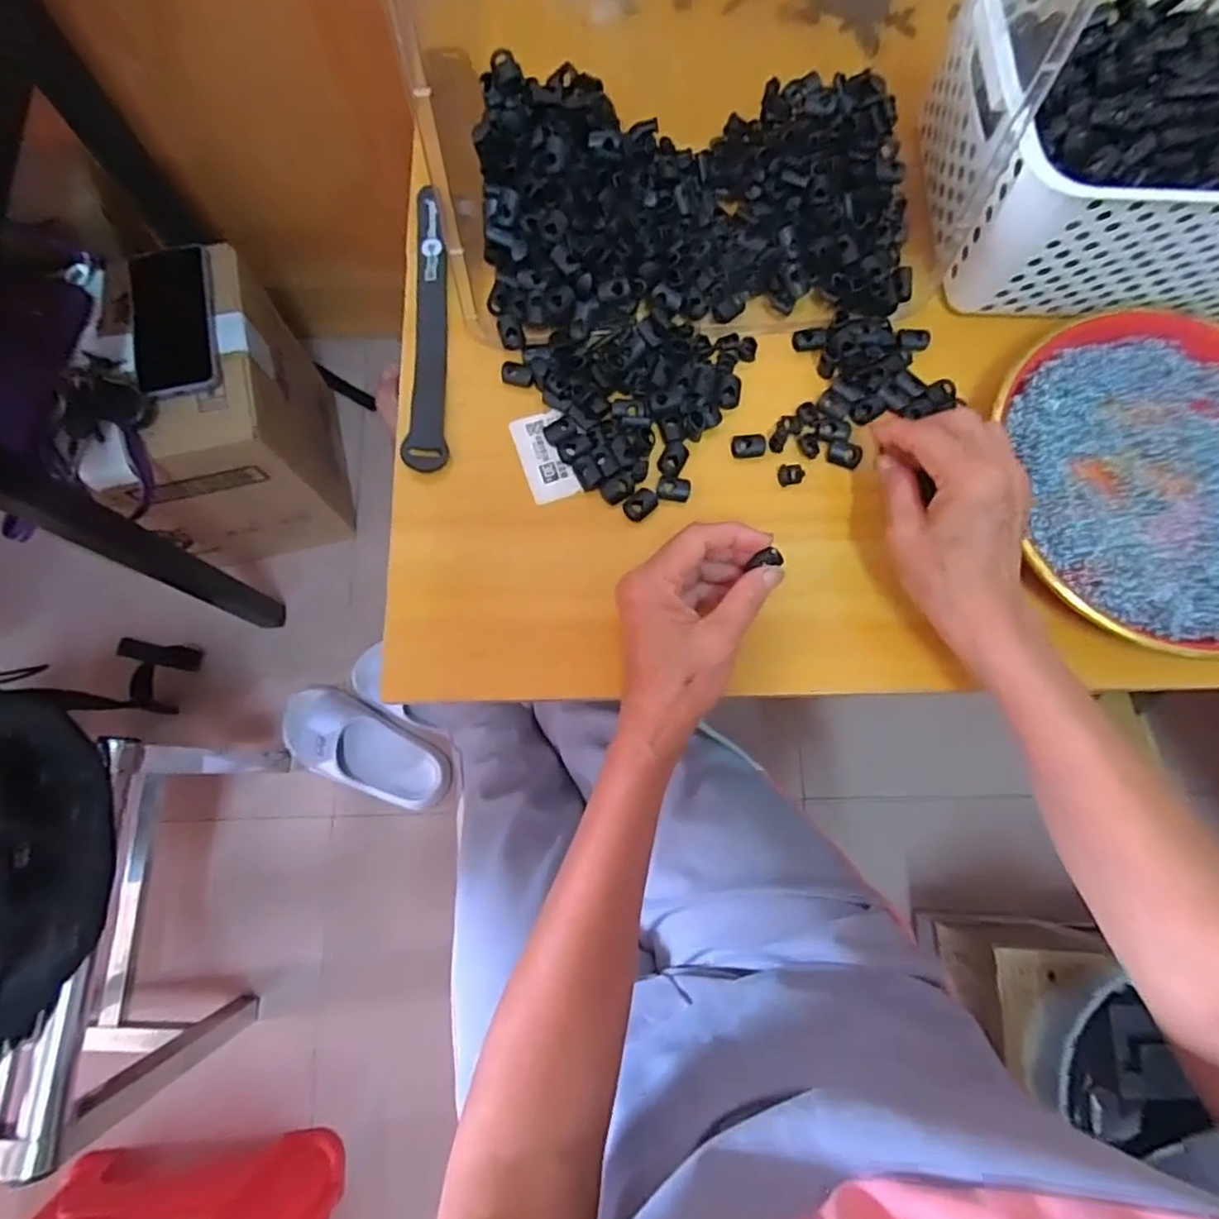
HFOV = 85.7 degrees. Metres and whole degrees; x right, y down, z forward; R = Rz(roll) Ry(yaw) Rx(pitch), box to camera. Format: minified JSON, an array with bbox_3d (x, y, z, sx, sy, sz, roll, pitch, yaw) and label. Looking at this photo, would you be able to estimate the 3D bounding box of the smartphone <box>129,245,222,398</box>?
[{"bbox_3d":[-0.430,-0.285,0.649,0.082,0.013,0.159,-15,78,-5],"label":"smartphone"}]

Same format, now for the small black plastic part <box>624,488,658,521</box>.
[{"bbox_3d":[0.019,-0.064,0.400,0.021,0.008,0.015,-43,81,-10],"label":"small black plastic part"}]

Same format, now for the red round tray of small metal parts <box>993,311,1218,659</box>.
[{"bbox_3d":[0.342,-0.080,0.400,0.198,0.020,0.209,0,77,-1],"label":"red round tray of small metal parts"}]

